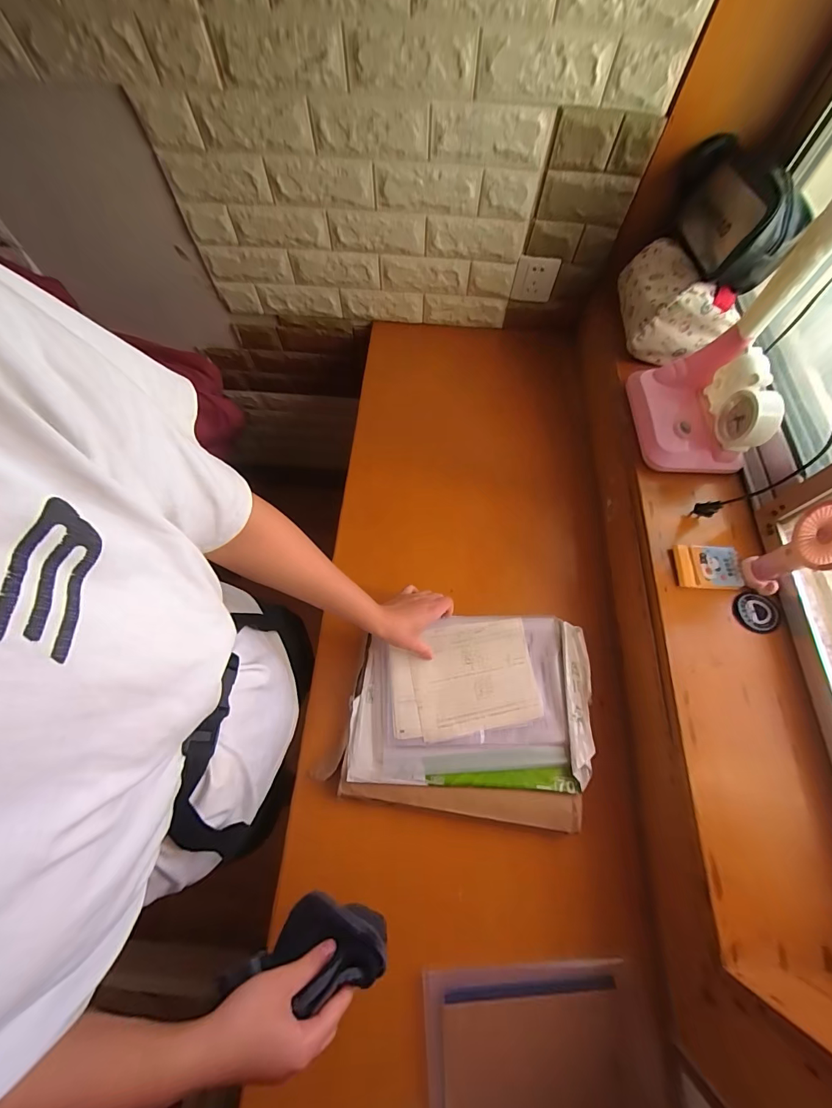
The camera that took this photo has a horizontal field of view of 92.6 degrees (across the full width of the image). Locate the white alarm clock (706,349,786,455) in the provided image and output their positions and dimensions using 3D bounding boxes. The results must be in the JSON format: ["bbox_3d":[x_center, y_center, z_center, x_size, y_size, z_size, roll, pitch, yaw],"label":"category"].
[{"bbox_3d":[0.482,-0.226,0.588,0.050,0.075,0.139,4,66,2],"label":"white alarm clock"}]

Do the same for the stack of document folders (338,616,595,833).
[{"bbox_3d":[0.080,0.224,0.584,0.337,0.025,0.274,7,66,3],"label":"stack of document folders"}]

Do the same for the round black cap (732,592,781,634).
[{"bbox_3d":[0.475,0.082,0.555,0.061,0.007,0.055,21,68,9],"label":"round black cap"}]

